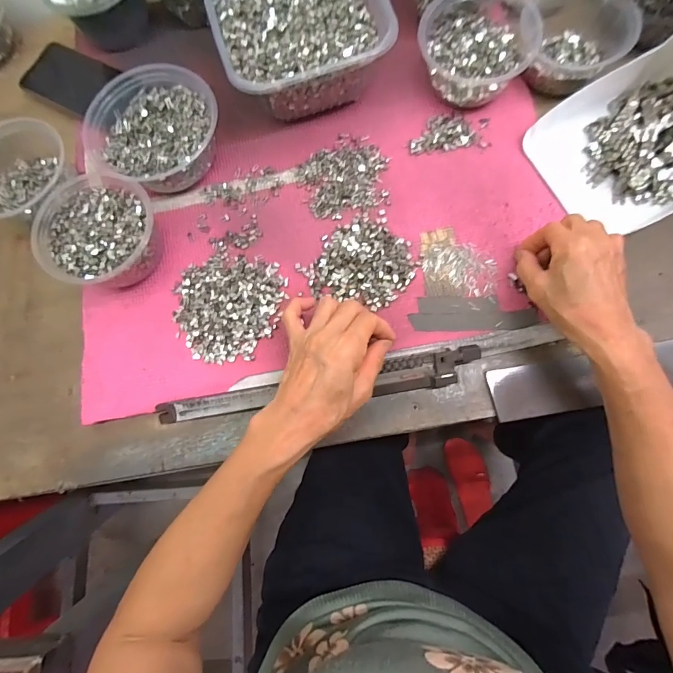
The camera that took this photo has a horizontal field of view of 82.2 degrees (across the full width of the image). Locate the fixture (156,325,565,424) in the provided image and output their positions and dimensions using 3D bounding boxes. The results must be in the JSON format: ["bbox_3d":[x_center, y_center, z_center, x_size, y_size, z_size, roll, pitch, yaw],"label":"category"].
[{"bbox_3d":[0.018,0.041,0.373,0.389,0.018,0.040,-10,80,2],"label":"fixture"}]

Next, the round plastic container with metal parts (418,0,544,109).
[{"bbox_3d":[0.150,-0.312,0.414,0.114,0.056,0.116,-1,76,3],"label":"round plastic container with metal parts"}]

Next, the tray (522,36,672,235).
[{"bbox_3d":[0.307,-0.201,0.372,0.176,0.082,0.158,-30,77,-3],"label":"tray"}]

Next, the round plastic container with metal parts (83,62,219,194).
[{"bbox_3d":[-0.191,-0.217,0.418,0.126,0.051,0.126,-1,76,3],"label":"round plastic container with metal parts"}]

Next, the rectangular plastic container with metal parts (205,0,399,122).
[{"bbox_3d":[-0.041,-0.335,0.425,0.174,0.067,0.183,-18,77,-1],"label":"rectangular plastic container with metal parts"}]

